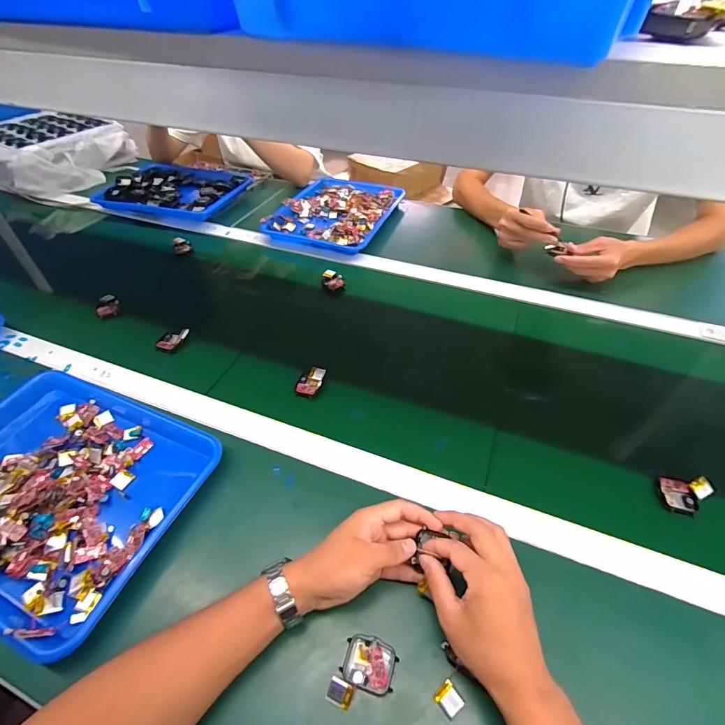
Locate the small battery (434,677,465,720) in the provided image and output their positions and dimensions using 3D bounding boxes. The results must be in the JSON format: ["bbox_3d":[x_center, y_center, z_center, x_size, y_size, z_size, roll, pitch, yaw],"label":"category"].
[{"bbox_3d":[0.076,0.295,0.346,0.019,0.010,0.021,-35,54,-27],"label":"small battery"}]

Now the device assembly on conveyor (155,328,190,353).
[{"bbox_3d":[-0.318,-0.039,0.660,0.033,0.016,0.057,22,51,22],"label":"device assembly on conveyor"}]

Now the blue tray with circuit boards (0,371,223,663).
[{"bbox_3d":[-0.372,0.153,0.482,0.339,0.058,0.271,16,49,17],"label":"blue tray with circuit boards"}]

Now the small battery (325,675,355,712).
[{"bbox_3d":[-0.020,0.293,0.350,0.022,0.008,0.018,16,49,17],"label":"small battery"}]

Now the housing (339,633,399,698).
[{"bbox_3d":[0.007,0.279,0.366,0.047,0.013,0.039,12,48,14],"label":"housing"}]

